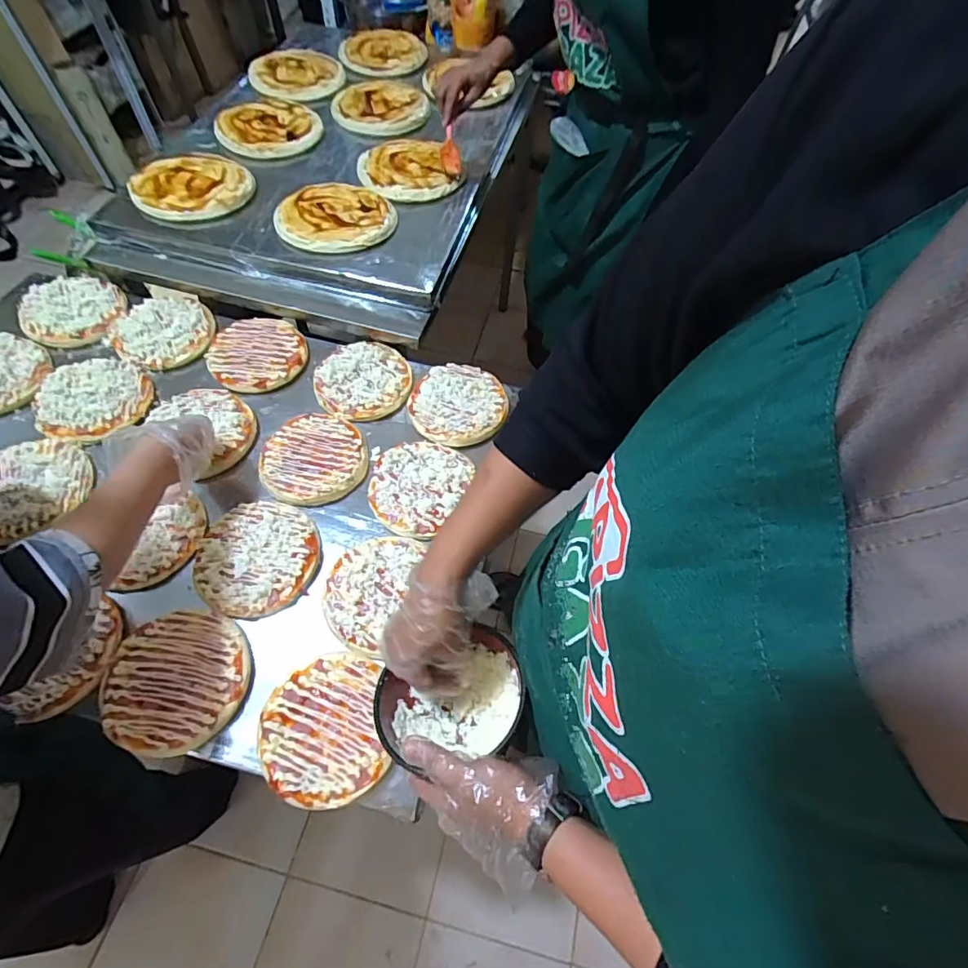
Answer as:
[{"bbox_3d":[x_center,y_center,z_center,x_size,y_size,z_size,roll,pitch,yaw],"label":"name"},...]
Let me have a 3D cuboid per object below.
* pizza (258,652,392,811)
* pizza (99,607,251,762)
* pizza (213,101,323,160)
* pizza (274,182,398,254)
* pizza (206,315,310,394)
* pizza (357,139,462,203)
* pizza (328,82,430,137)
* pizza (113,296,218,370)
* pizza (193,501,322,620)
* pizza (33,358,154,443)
[{"bbox_3d":[-0.174,0.263,0.530,0.128,0.008,0.143,-12,62,-8],"label":"pizza"},{"bbox_3d":[-0.341,0.218,0.546,0.147,0.013,0.143,-6,61,-5],"label":"pizza"},{"bbox_3d":[-0.457,-0.751,1.024,0.219,0.025,0.201,1,60,-1],"label":"pizza"},{"bbox_3d":[-0.257,-0.469,0.863,0.189,0.030,0.191,1,60,-1],"label":"pizza"},{"bbox_3d":[-0.368,-0.212,0.798,0.148,0.016,0.148,-18,63,-12],"label":"pizza"},{"bbox_3d":[-0.154,-0.617,0.960,0.173,0.027,0.193,-20,63,-13],"label":"pizza"},{"bbox_3d":[-0.230,-0.843,1.092,0.205,0.022,0.231,-2,61,-3],"label":"pizza"},{"bbox_3d":[-0.529,-0.252,0.810,0.149,0.021,0.147,-14,62,-10],"label":"pizza"},{"bbox_3d":[-0.286,0.089,0.618,0.145,0.015,0.154,1,60,-1],"label":"pizza"},{"bbox_3d":[-0.580,-0.129,0.729,0.149,0.026,0.131,-24,64,-15],"label":"pizza"}]

